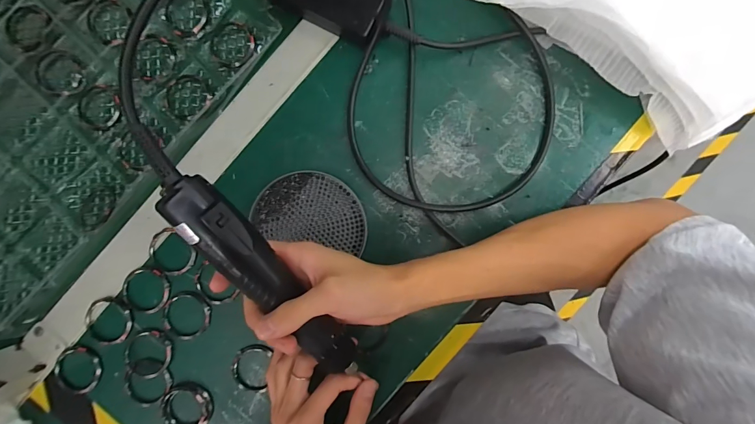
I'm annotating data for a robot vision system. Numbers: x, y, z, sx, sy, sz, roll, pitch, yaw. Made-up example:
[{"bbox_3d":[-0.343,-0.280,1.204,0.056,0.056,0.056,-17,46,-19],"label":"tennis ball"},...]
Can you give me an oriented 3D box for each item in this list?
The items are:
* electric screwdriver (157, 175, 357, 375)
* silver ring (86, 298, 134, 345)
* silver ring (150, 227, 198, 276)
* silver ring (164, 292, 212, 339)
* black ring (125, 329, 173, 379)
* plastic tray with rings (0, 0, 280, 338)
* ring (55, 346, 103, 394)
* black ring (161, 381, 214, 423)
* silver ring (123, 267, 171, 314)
[{"bbox_3d":[-0.080,0.061,0.286,0.040,0.030,0.209,-34,116,2],"label":"electric screwdriver"},{"bbox_3d":[-0.277,0.113,0.381,0.048,0.010,0.048,0,88,3],"label":"silver ring"},{"bbox_3d":[-0.208,0.041,0.377,0.049,0.006,0.048,1,98,6],"label":"silver ring"},{"bbox_3d":[-0.194,0.105,0.375,0.047,0.005,0.049,0,91,2],"label":"silver ring"},{"bbox_3d":[-0.232,0.145,0.376,0.046,0.008,0.049,0,91,2],"label":"black ring"},{"bbox_3d":[-0.363,-0.124,0.390,0.322,0.046,0.461,43,92,1],"label":"plastic tray with rings"},{"bbox_3d":[-0.309,0.163,0.380,0.048,0.013,0.044,1,87,-10],"label":"ring"},{"bbox_3d":[-0.195,0.199,0.374,0.051,0.009,0.043,14,91,2],"label":"black ring"},{"bbox_3d":[-0.236,0.081,0.376,0.049,0.004,0.047,0,91,2],"label":"silver ring"}]

